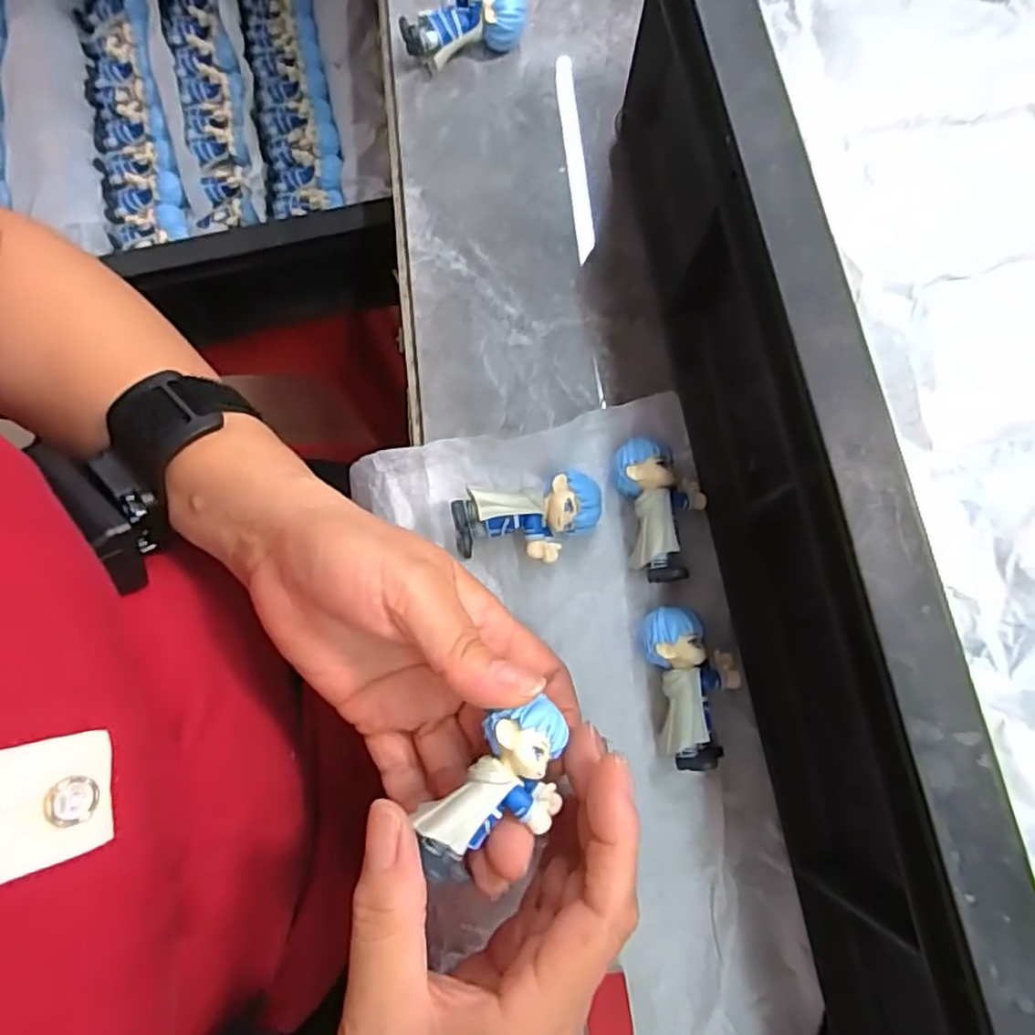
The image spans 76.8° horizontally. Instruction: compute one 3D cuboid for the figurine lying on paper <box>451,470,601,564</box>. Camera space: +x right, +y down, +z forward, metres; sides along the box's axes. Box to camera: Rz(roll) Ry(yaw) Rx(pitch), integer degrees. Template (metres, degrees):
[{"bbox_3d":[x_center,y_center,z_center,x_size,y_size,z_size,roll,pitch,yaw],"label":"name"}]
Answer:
[{"bbox_3d":[0.004,0.003,0.270,0.060,0.025,0.031,-11,78,-3],"label":"figurine lying on paper"}]

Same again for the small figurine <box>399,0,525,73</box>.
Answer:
[{"bbox_3d":[-0.027,-0.244,0.325,0.058,0.036,0.022,-22,79,-5],"label":"small figurine"}]

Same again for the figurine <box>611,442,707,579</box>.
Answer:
[{"bbox_3d":[0.061,-0.003,0.273,0.034,0.023,0.059,-13,78,-3],"label":"figurine"}]

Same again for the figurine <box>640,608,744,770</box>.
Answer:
[{"bbox_3d":[0.070,0.066,0.261,0.034,0.022,0.061,-12,78,-3],"label":"figurine"}]

